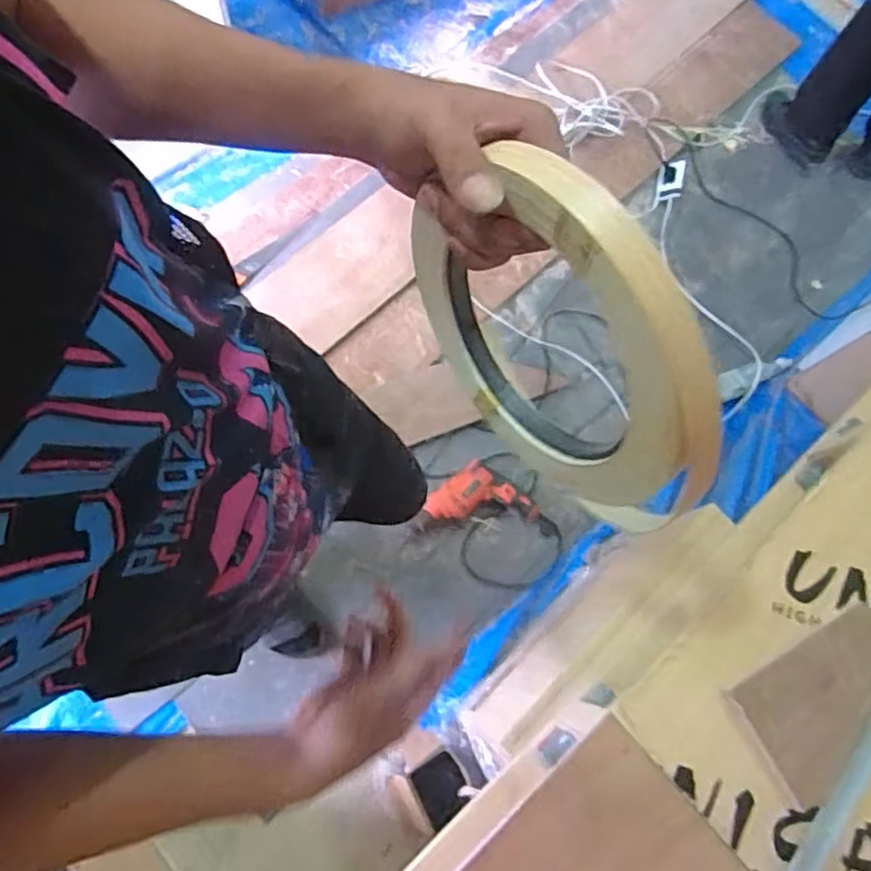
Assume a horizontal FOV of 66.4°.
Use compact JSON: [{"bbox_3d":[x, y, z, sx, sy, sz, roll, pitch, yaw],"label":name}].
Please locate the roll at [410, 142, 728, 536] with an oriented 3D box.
[{"bbox_3d":[0.061,-0.051,0.372,0.025,0.198,0.219,-32,62,-19],"label":"roll"}]

